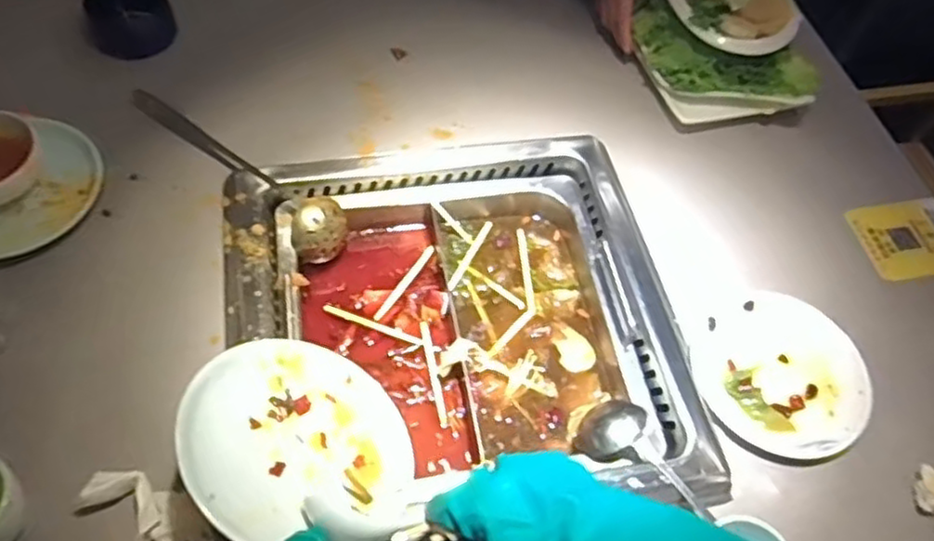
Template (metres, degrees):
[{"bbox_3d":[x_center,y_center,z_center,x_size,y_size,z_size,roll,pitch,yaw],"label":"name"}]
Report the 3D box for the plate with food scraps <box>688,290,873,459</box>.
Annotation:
[{"bbox_3d":[0.297,0.094,0.669,0.158,0.017,0.166,2,58,-3],"label":"plate with food scraps"}]

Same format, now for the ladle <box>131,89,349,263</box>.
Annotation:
[{"bbox_3d":[-0.250,-0.120,0.774,0.308,0.050,0.066,39,63,18],"label":"ladle"}]

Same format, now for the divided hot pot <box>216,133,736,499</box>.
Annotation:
[{"bbox_3d":[-0.014,0.053,0.706,0.430,0.084,0.410,-6,58,-9],"label":"divided hot pot"}]

